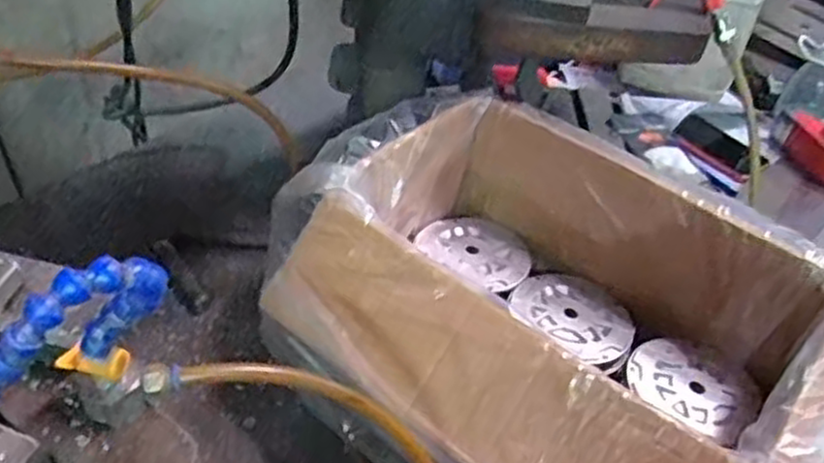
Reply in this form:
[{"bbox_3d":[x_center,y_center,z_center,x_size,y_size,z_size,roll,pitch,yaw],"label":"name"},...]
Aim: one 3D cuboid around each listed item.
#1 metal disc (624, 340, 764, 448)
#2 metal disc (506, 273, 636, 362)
[{"bbox_3d":[0.292,0.160,0.784,0.124,0.026,0.107,33,50,27],"label":"metal disc"},{"bbox_3d":[0.181,0.090,0.835,0.135,0.013,0.108,32,46,26],"label":"metal disc"}]

